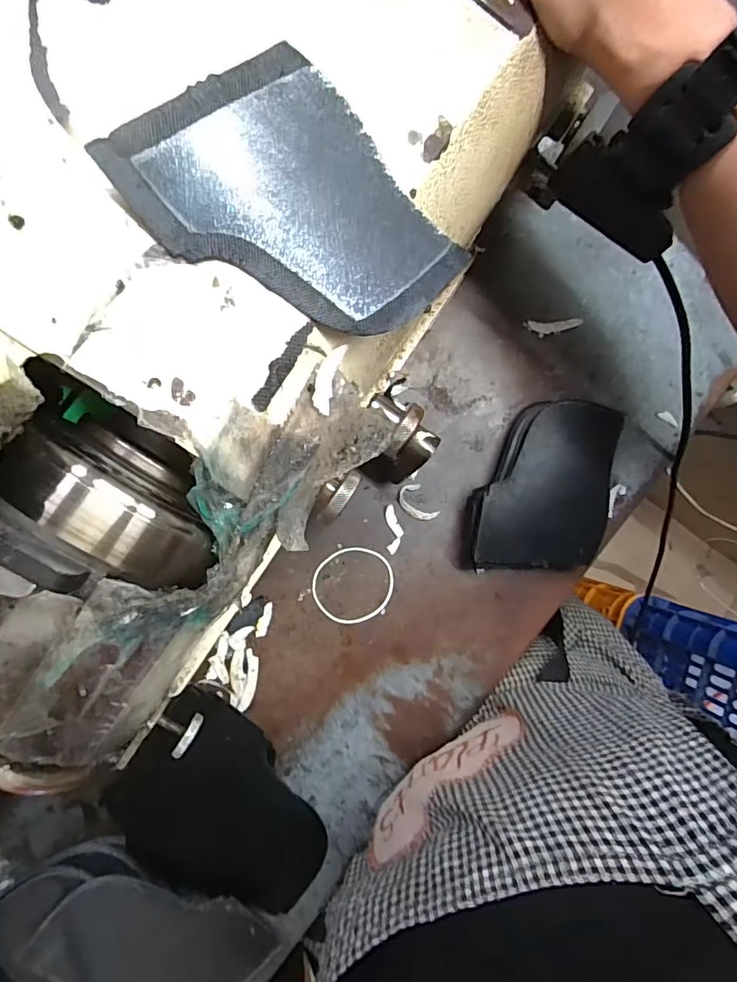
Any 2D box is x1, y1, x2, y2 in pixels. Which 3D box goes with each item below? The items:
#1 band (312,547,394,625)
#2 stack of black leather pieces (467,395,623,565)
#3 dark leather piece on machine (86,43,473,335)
[{"bbox_3d":[-0.010,0.064,0.339,0.055,0.004,0.051,0,91,-9],"label":"band"},{"bbox_3d":[0.120,-0.004,0.348,0.095,0.023,0.115,8,89,-9],"label":"stack of black leather pieces"},{"bbox_3d":[-0.027,-0.105,0.192,0.086,0.006,0.110,-43,99,-7],"label":"dark leather piece on machine"}]

